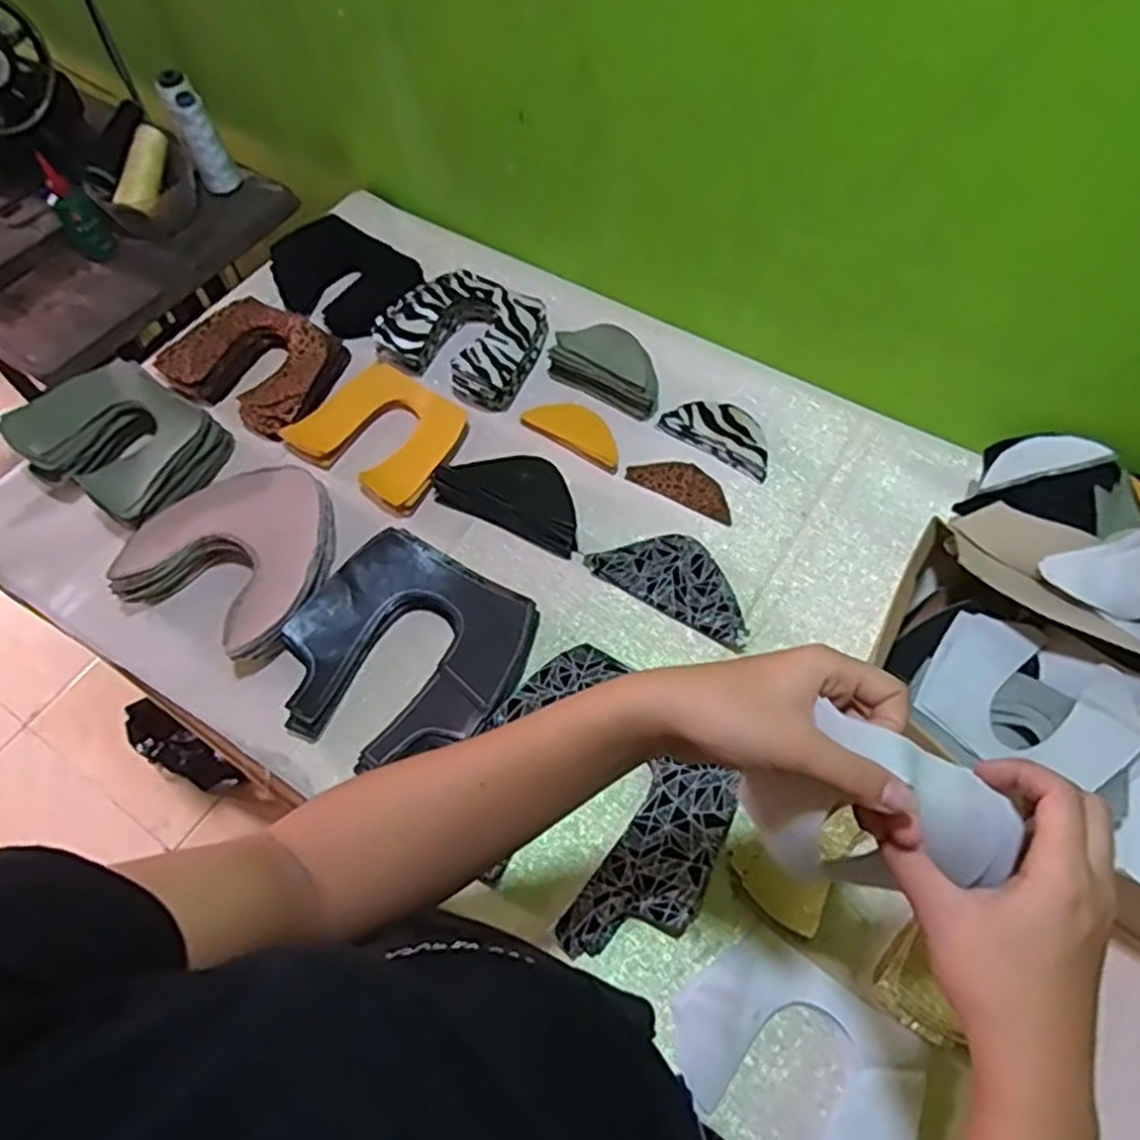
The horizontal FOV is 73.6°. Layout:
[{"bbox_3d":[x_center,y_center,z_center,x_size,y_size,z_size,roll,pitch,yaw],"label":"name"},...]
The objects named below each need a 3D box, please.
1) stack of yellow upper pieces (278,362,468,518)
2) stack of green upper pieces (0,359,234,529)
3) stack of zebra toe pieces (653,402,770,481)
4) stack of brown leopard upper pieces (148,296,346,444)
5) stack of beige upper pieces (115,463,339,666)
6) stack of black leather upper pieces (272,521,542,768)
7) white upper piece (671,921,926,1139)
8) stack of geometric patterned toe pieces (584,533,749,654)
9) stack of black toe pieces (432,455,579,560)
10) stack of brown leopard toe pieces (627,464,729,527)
[{"bbox_3d":[-0.183,-0.131,0.745,0.153,0.025,0.129,32,66,18],"label":"stack of yellow upper pieces"},{"bbox_3d":[-0.421,-0.121,0.720,0.170,0.053,0.137,32,66,18],"label":"stack of green upper pieces"},{"bbox_3d":[0.150,-0.135,0.738,0.112,0.012,0.060,33,67,19],"label":"stack of zebra toe pieces"},{"bbox_3d":[-0.329,-0.214,0.799,0.170,0.036,0.135,23,64,14],"label":"stack of brown leopard upper pieces"},{"bbox_3d":[-0.288,-0.018,0.674,0.172,0.049,0.179,19,63,12],"label":"stack of beige upper pieces"},{"bbox_3d":[-0.135,0.068,0.621,0.185,0.033,0.182,23,64,14],"label":"stack of black leather upper pieces"},{"bbox_3d":[0.147,0.315,0.488,0.153,0.007,0.110,33,65,21],"label":"white upper piece"},{"bbox_3d":[0.096,0.007,0.663,0.147,0.015,0.073,31,66,18],"label":"stack of geometric patterned toe pieces"},{"bbox_3d":[-0.053,-0.073,0.707,0.146,0.022,0.071,21,63,13],"label":"stack of black toe pieces"},{"bbox_3d":[0.108,-0.080,0.722,0.106,0.006,0.044,28,65,17],"label":"stack of brown leopard toe pieces"}]

